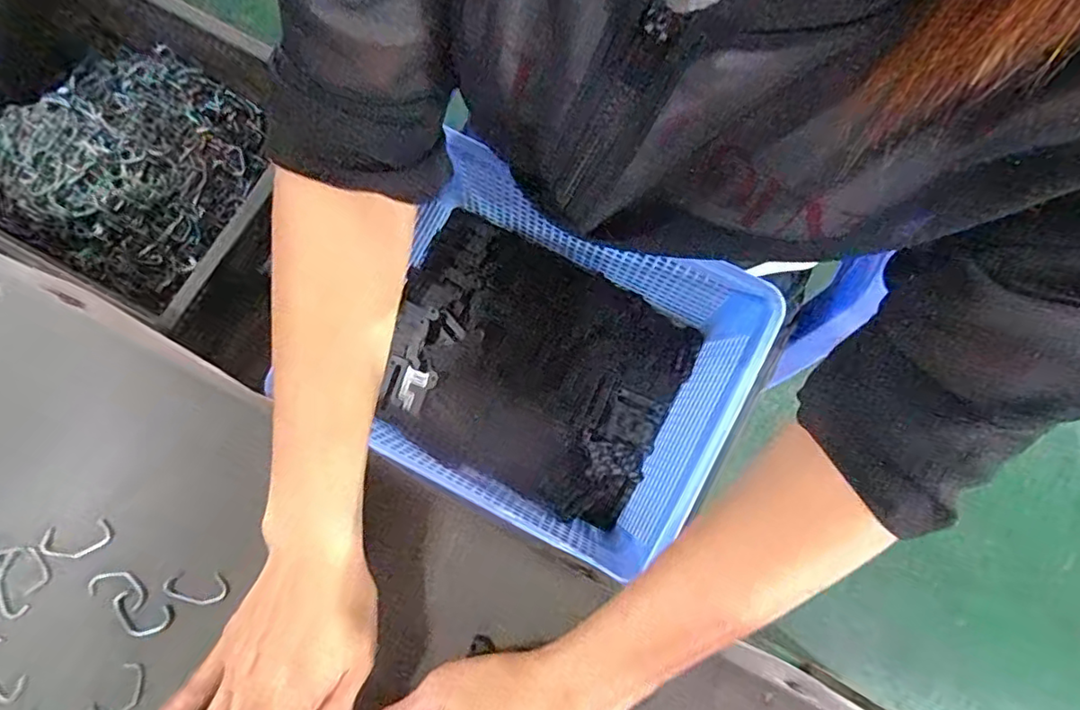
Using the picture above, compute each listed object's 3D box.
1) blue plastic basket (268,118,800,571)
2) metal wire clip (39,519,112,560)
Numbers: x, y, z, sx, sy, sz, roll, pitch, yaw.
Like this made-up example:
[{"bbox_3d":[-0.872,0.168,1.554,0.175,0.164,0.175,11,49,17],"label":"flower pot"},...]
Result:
[{"bbox_3d":[0.002,0.000,0.440,0.276,0.091,0.217,29,78,4],"label":"blue plastic basket"},{"bbox_3d":[-0.264,0.106,0.328,0.041,0.004,0.019,-10,79,-4],"label":"metal wire clip"}]

